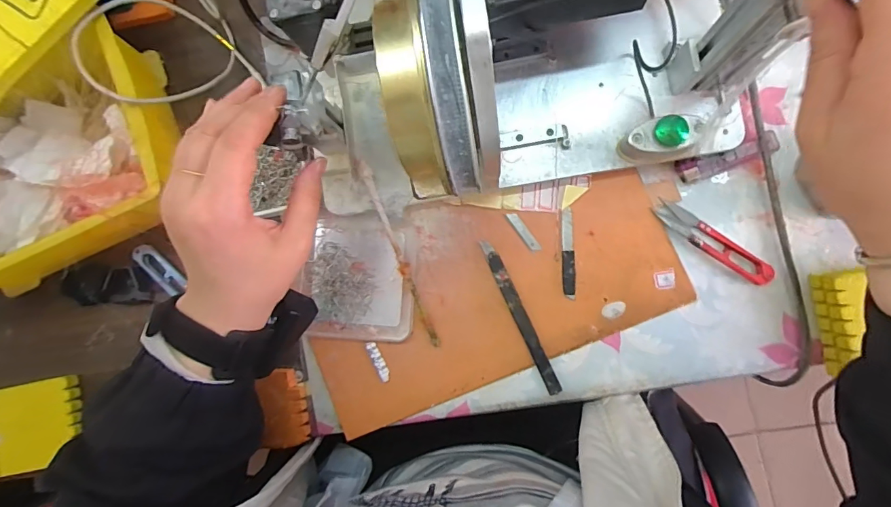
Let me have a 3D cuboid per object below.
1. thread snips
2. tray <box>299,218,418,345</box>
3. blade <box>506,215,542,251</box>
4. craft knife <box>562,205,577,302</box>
[{"bbox_3d":[0.218,-0.010,0.357,0.102,0.008,0.020,38,92,7],"label":"thread snips"},{"bbox_3d":[-0.077,0.024,0.387,0.099,0.020,0.103,5,88,7],"label":"tray"},{"bbox_3d":[0.068,-0.019,0.381,0.008,0.004,0.040,-35,80,-1],"label":"blade"},{"bbox_3d":[0.104,0.000,0.371,0.010,0.004,0.076,-2,87,7],"label":"craft knife"}]

